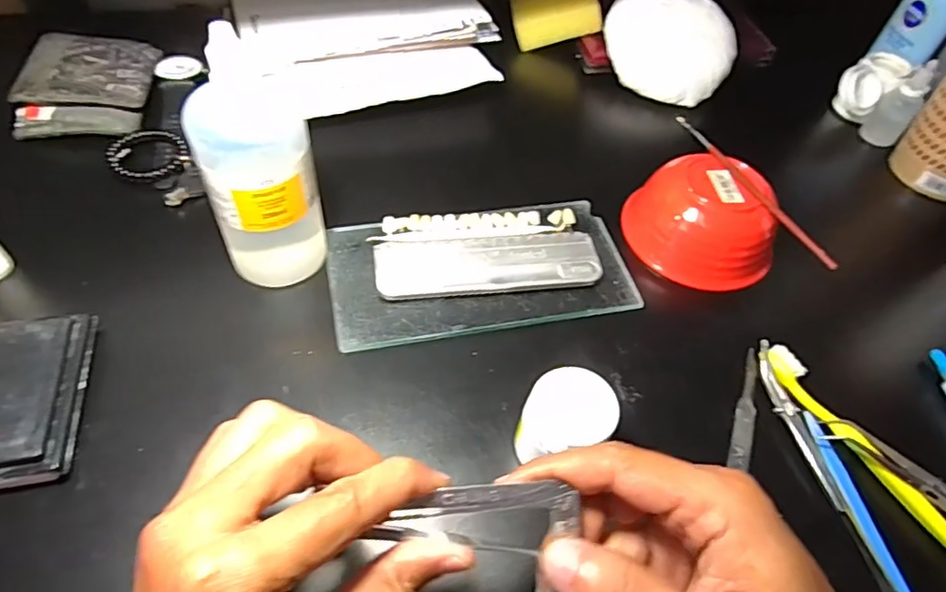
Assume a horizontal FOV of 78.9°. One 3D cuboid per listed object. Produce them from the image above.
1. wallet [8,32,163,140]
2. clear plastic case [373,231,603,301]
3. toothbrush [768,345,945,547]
[{"bbox_3d":[-0.300,-0.171,0.454,0.088,0.026,0.103,1,54,-6],"label":"wallet"},{"bbox_3d":[0.011,-0.023,0.389,0.149,0.008,0.046,-4,54,-9],"label":"clear plastic case"},{"bbox_3d":[0.225,0.091,0.327,0.017,0.013,0.153,-20,58,-19],"label":"toothbrush"}]

